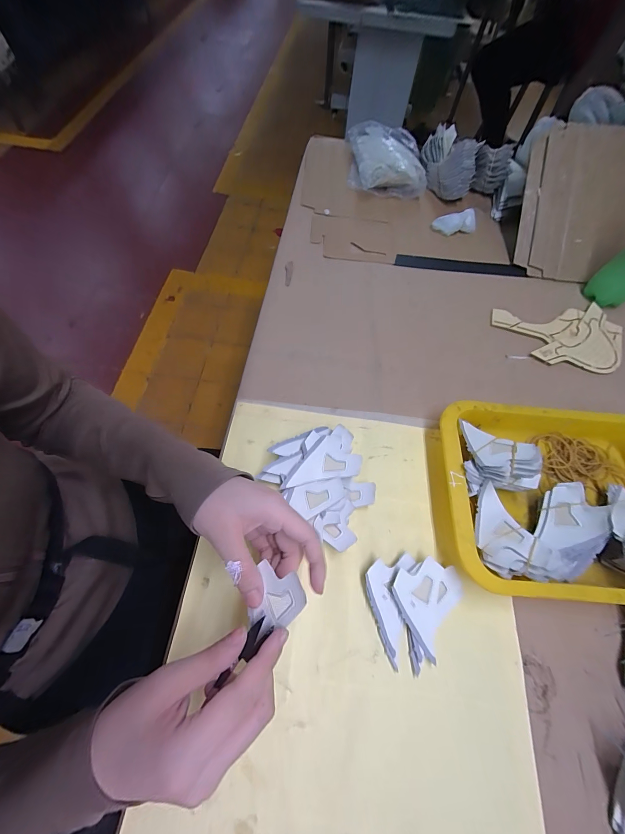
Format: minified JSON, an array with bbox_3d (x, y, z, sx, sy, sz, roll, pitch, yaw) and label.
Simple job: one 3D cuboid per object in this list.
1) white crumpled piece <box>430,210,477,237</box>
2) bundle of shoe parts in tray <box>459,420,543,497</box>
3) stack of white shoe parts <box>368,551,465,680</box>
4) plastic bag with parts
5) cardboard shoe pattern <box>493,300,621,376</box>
[{"bbox_3d":[0.253,-0.345,0.563,0.075,0.028,0.028,-4,64,-5],"label":"white crumpled piece"},{"bbox_3d":[0.196,0.039,0.347,0.076,0.055,0.084,-3,64,-4],"label":"bundle of shoe parts in tray"},{"bbox_3d":[0.101,0.177,0.298,0.089,0.016,0.087,-12,65,-9],"label":"stack of white shoe parts"},{"bbox_3d":[0.143,-0.495,0.614,0.149,0.051,0.163,6,63,0],"label":"plastic bag with parts"},{"bbox_3d":[0.371,-0.116,0.467,0.182,0.008,0.116,-4,64,-5],"label":"cardboard shoe pattern"}]

